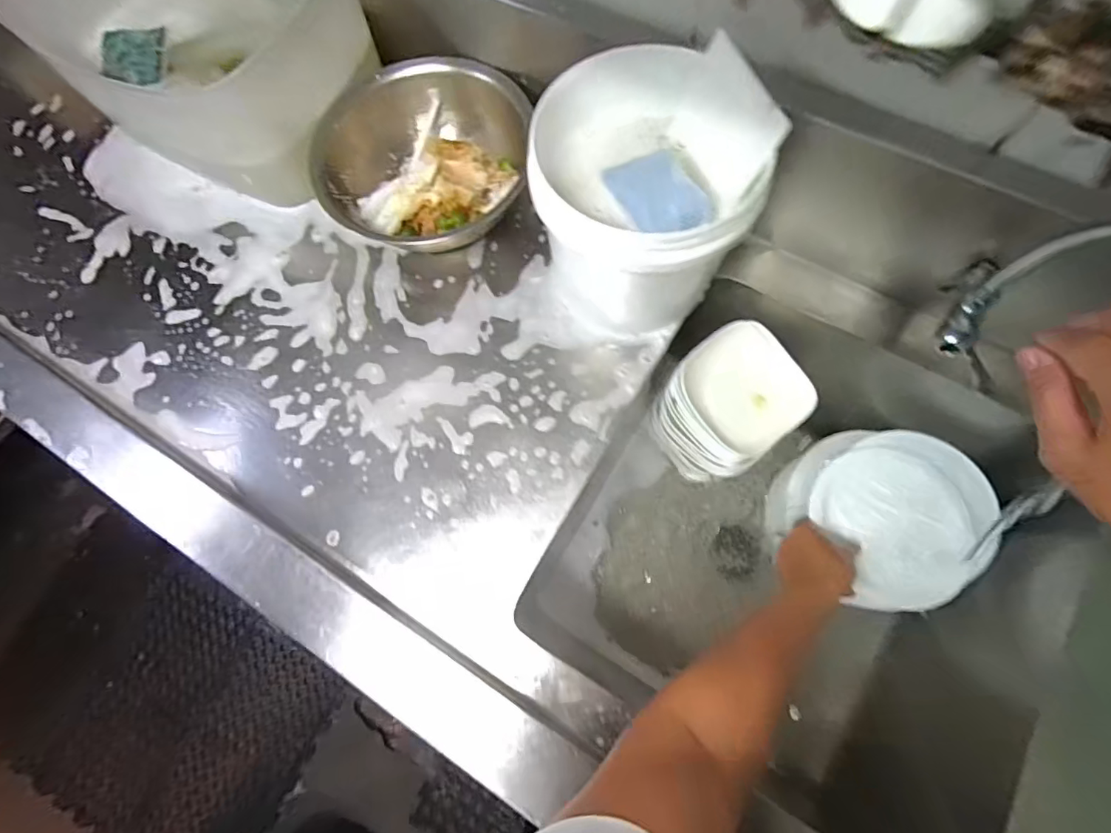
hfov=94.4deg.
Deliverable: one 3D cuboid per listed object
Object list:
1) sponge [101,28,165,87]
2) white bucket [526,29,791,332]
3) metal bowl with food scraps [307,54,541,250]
[{"bbox_3d":[-0.523,-0.446,0.636,0.062,0.013,0.085,0,78,-22],"label":"sponge"},{"bbox_3d":[0.097,-0.219,0.552,0.197,0.203,0.206,-1,74,4],"label":"white bucket"},{"bbox_3d":[-0.168,-0.321,0.640,0.213,0.109,0.225,-1,74,4],"label":"metal bowl with food scraps"}]

